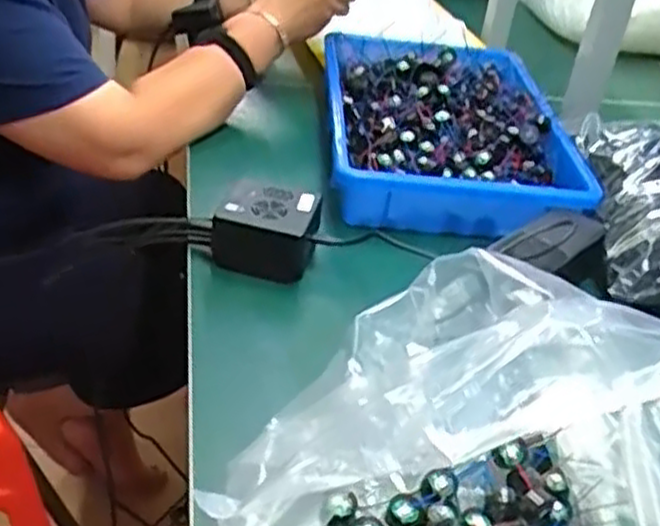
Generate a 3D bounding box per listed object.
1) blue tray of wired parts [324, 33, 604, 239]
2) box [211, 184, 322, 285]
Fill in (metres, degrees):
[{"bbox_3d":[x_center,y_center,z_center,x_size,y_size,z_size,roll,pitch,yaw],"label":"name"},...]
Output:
[{"bbox_3d":[0.122,-0.151,0.865,0.245,0.063,0.347,4,35,-5],"label":"blue tray of wired parts"},{"bbox_3d":[-0.054,-0.029,0.686,0.085,0.061,0.060,9,35,2],"label":"box"}]

